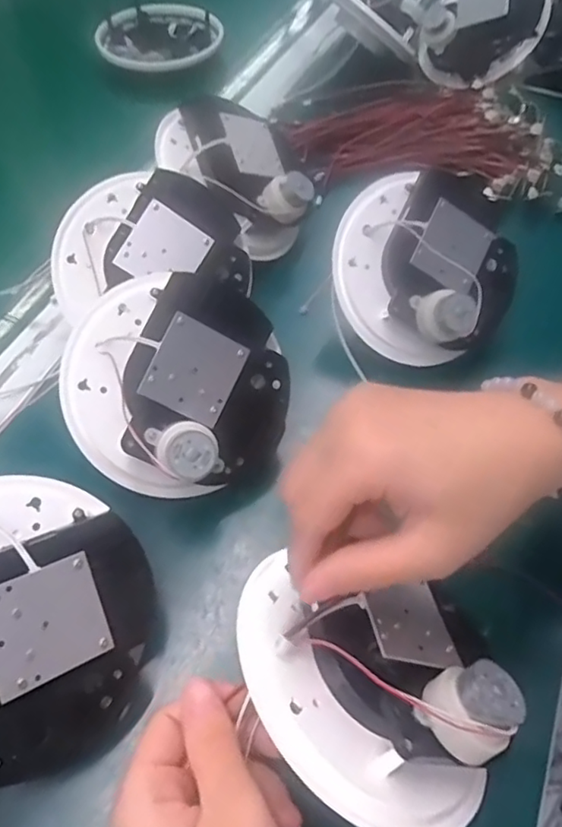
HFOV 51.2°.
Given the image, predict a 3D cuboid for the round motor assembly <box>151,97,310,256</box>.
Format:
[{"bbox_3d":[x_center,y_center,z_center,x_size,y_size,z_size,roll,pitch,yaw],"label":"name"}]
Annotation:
[{"bbox_3d":[-0.028,-0.187,0.440,0.118,0.050,0.096,39,77,-1],"label":"round motor assembly"}]

